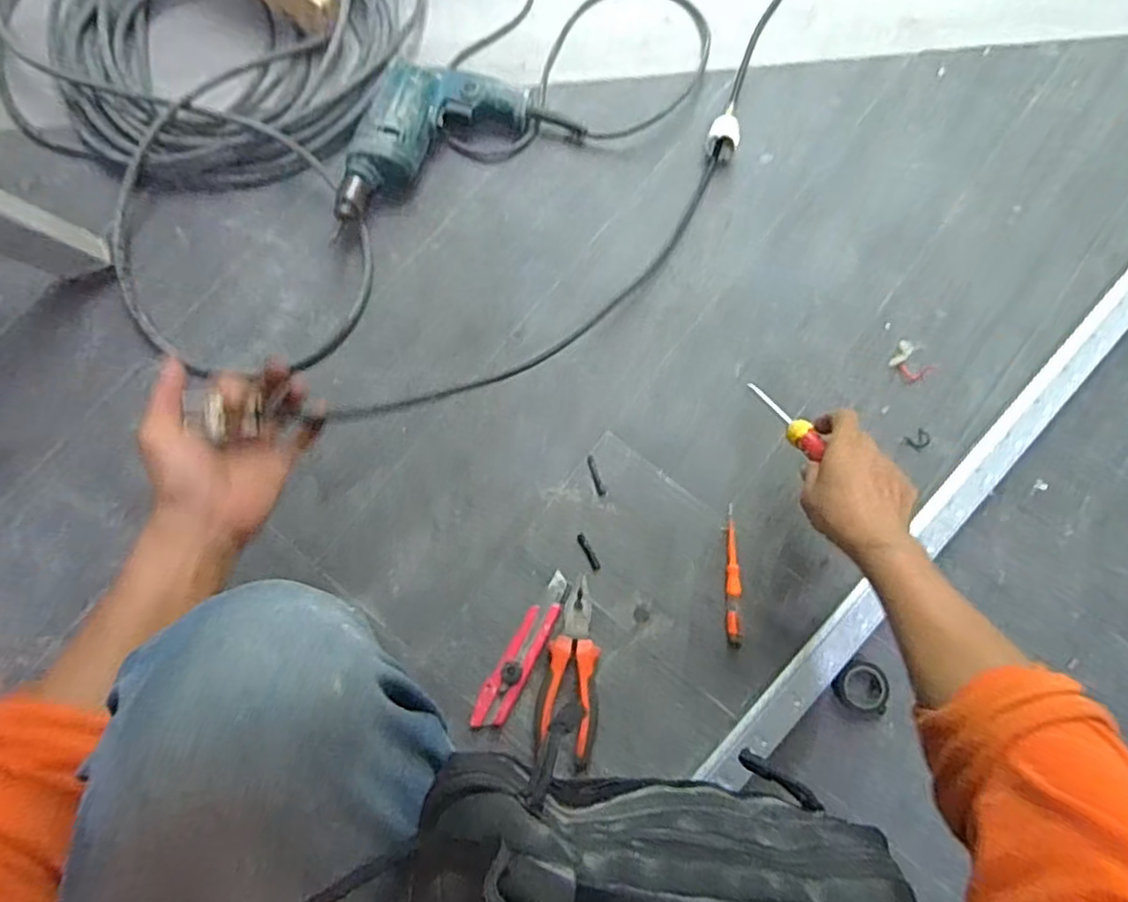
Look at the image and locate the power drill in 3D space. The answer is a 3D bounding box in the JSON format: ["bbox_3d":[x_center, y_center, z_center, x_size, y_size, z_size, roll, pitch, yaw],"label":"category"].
[{"bbox_3d":[-0.150,-0.337,0.744,0.172,0.053,0.232,15,80,4],"label":"power drill"}]

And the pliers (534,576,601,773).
[{"bbox_3d":[0.008,0.219,0.639,0.058,0.017,0.167,8,79,2],"label":"pliers"}]

